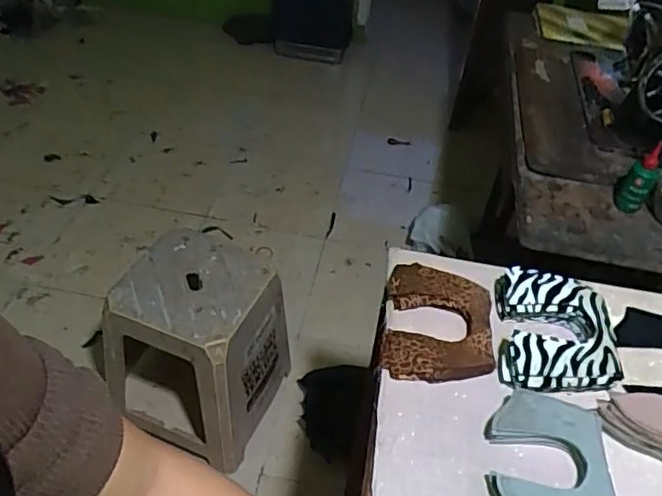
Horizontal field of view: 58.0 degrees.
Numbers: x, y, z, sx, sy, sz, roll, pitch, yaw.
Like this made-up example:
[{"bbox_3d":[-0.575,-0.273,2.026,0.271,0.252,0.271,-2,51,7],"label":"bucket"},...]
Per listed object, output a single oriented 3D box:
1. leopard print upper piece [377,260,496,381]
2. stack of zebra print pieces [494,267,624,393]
[{"bbox_3d":[0.135,0.094,0.750,0.130,0.024,0.168,7,43,3],"label":"leopard print upper piece"},{"bbox_3d":[0.276,0.099,0.728,0.138,0.040,0.162,6,43,2],"label":"stack of zebra print pieces"}]

